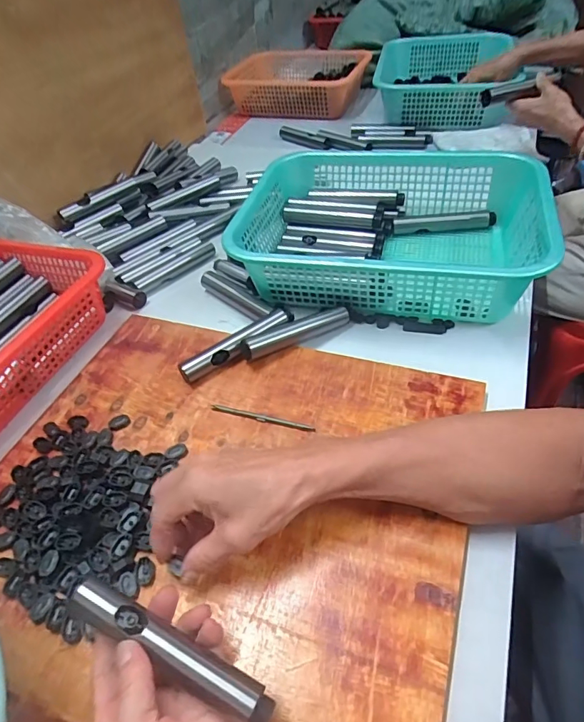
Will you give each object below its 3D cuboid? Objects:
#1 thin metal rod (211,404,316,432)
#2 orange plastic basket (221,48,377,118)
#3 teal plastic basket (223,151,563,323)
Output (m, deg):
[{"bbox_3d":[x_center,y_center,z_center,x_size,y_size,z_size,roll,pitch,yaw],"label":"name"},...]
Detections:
[{"bbox_3d":[-0.032,0.060,0.476,0.115,0.006,0.008,11,50,17],"label":"thin metal rod"},{"bbox_3d":[0.020,-0.718,1.171,0.318,0.097,0.252,14,50,16],"label":"orange plastic basket"},{"bbox_3d":[0.124,-0.181,0.624,0.391,0.102,0.294,7,49,14],"label":"teal plastic basket"}]

